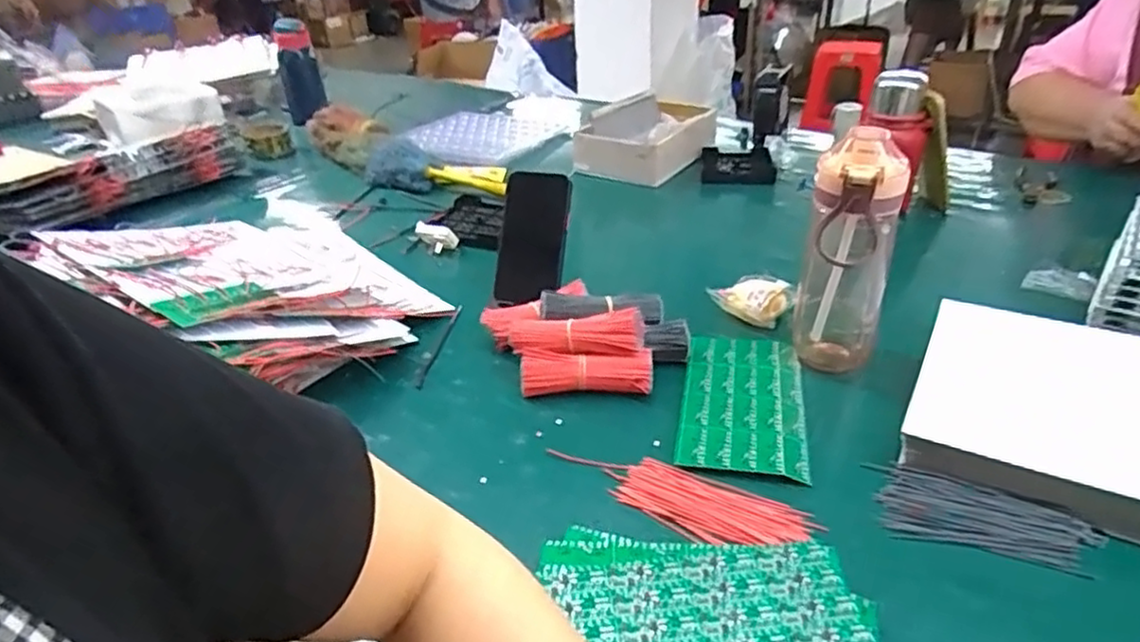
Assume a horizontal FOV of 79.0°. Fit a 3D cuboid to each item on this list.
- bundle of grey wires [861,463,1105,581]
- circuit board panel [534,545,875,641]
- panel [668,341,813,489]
[{"bbox_3d":[0.291,0.139,0.487,0.138,0.009,0.062,9,36,23],"label":"bundle of grey wires"},{"bbox_3d":[0.082,0.178,0.414,0.181,0.004,0.102,-4,31,-2],"label":"circuit board panel"},{"bbox_3d":[0.153,0.068,0.614,0.103,0.006,0.183,3,34,14],"label":"panel"}]

